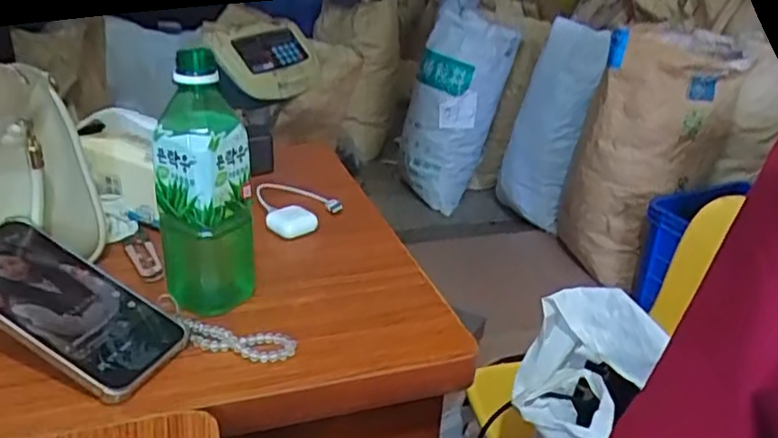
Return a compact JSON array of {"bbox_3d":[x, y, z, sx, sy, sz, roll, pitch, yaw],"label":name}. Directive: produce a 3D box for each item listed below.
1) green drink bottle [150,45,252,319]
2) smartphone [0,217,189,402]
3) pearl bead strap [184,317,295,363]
[{"bbox_3d":[-0.148,-0.025,0.506,0.069,0.205,0.069,-6,27,-20],"label":"green drink bottle"},{"bbox_3d":[-0.236,0.058,0.460,0.174,0.013,0.089,32,34,5],"label":"smartphone"},{"bbox_3d":[-0.113,0.092,0.477,0.084,0.014,0.029,4,25,1],"label":"pearl bead strap"}]

